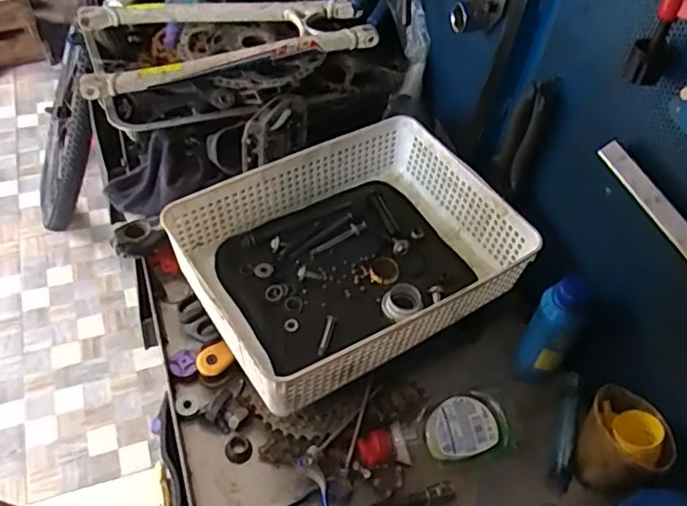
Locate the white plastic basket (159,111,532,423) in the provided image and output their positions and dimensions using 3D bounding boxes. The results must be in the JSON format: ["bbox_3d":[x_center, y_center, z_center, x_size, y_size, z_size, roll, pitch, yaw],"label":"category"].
[{"bbox_3d":[0.007,-0.002,0.664,0.330,0.087,0.244,-24,57,-24],"label":"white plastic basket"}]

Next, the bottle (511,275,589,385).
[{"bbox_3d":[0.210,0.085,0.626,0.045,0.152,0.034,35,55,21],"label":"bottle"}]

